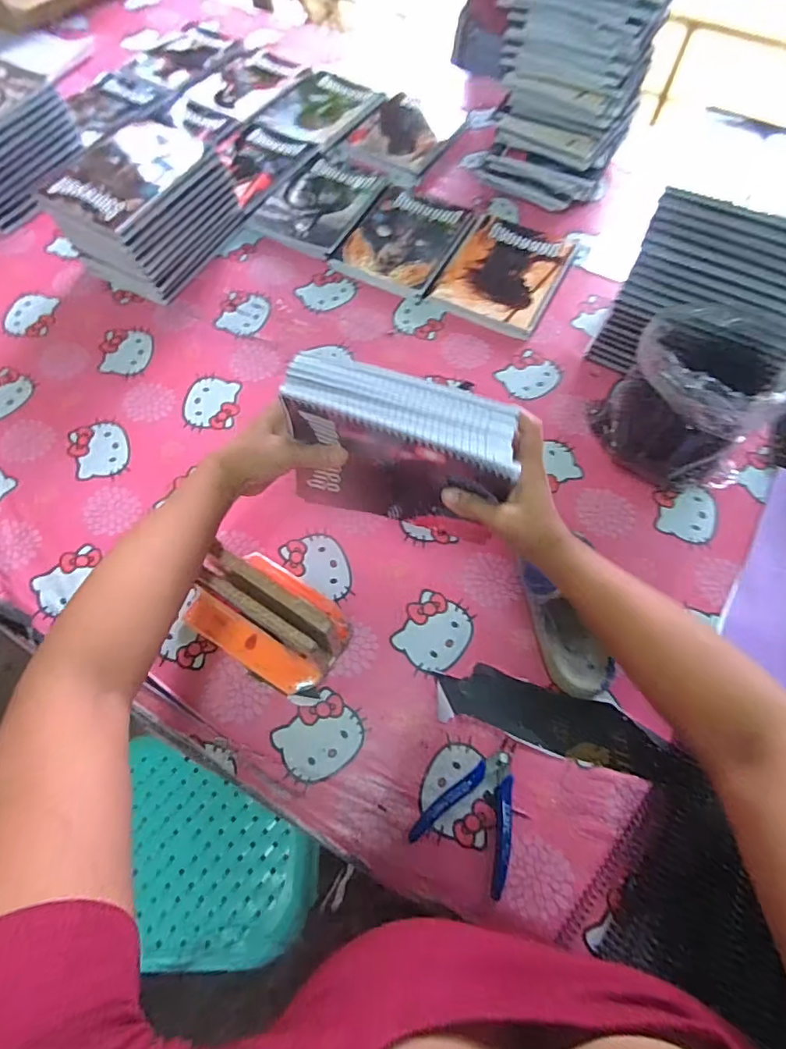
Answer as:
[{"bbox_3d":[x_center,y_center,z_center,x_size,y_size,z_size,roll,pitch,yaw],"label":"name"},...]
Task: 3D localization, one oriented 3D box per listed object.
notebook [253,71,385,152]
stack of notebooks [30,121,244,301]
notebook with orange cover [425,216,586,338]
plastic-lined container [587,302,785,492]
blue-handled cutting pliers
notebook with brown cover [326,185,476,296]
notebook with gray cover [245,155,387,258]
[{"bbox_3d":[-0.129,-0.743,0.922,0.165,0.015,0.199,33,70,13],"label":"notebook"},{"bbox_3d":[-0.344,-0.444,0.733,0.153,0.124,0.207,32,70,13],"label":"stack of notebooks"},{"bbox_3d":[0.163,-0.367,0.753,0.159,0.020,0.204,27,69,11],"label":"notebook with orange cover"},{"bbox_3d":[0.339,-0.133,0.571,0.170,0.162,0.133,-6,66,-3],"label":"plastic-lined container"},{"bbox_3d":[0.080,0.259,0.467,0.085,0.007,0.103,31,70,13],"label":"blue-handled cutting pliers"},{"bbox_3d":[0.016,-0.431,0.783,0.152,0.020,0.191,26,69,11],"label":"notebook with brown cover"},{"bbox_3d":[-0.111,-0.504,0.815,0.147,0.016,0.200,27,69,11],"label":"notebook with gray cover"}]

